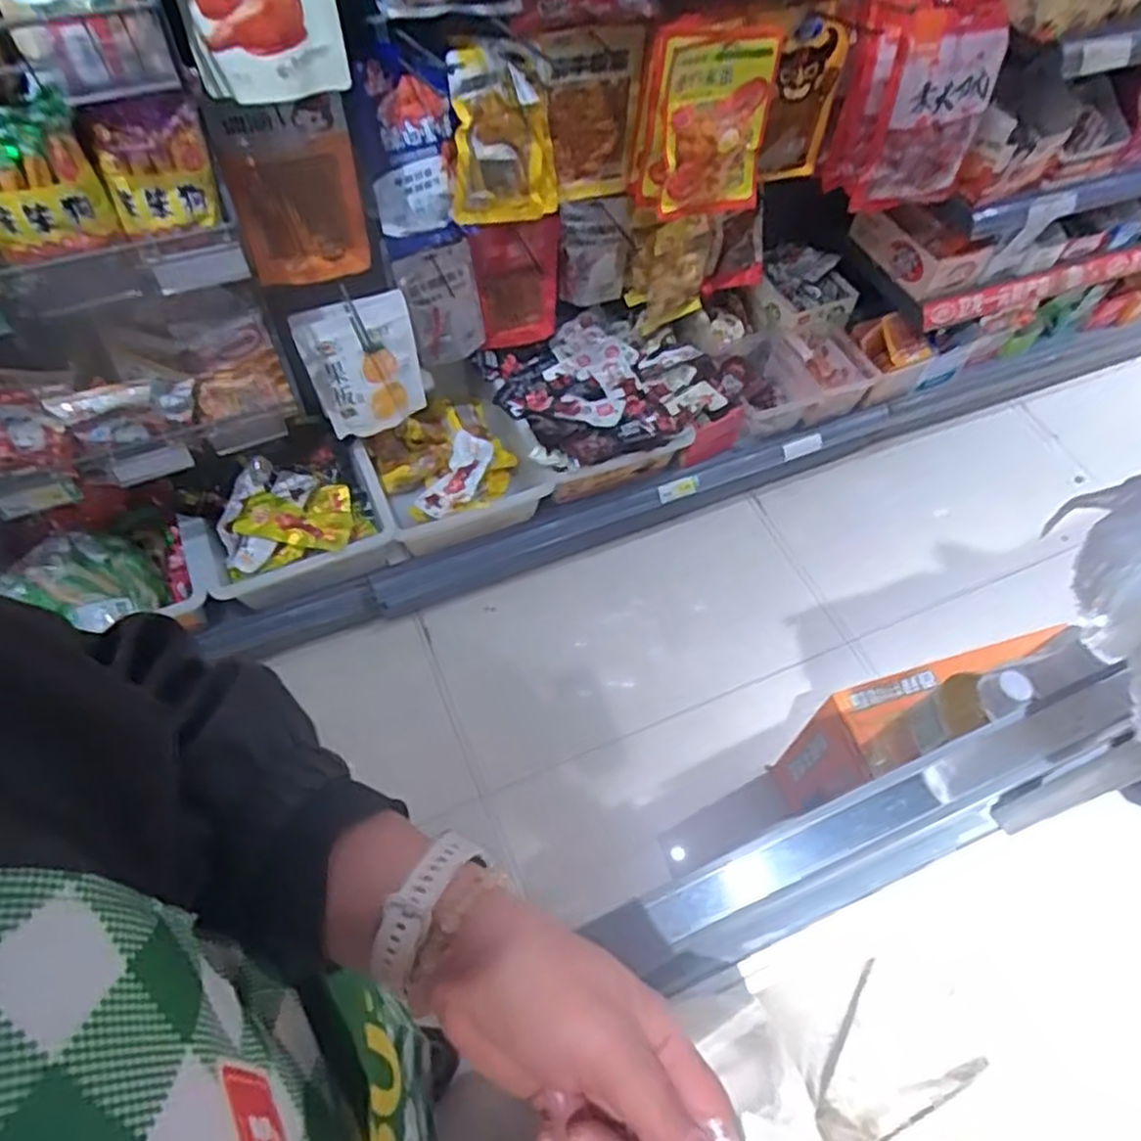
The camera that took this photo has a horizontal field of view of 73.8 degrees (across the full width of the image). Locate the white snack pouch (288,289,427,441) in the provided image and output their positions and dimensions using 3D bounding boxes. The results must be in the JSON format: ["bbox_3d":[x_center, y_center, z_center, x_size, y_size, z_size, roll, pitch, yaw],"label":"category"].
[{"bbox_3d":[-0.345,-0.333,1.270,0.184,0.232,0.054,-15,60,-12],"label":"white snack pouch"}]

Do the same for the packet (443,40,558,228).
[{"bbox_3d":[-0.096,-0.617,1.118,0.168,0.249,0.062,-19,64,-12],"label":"packet"}]

